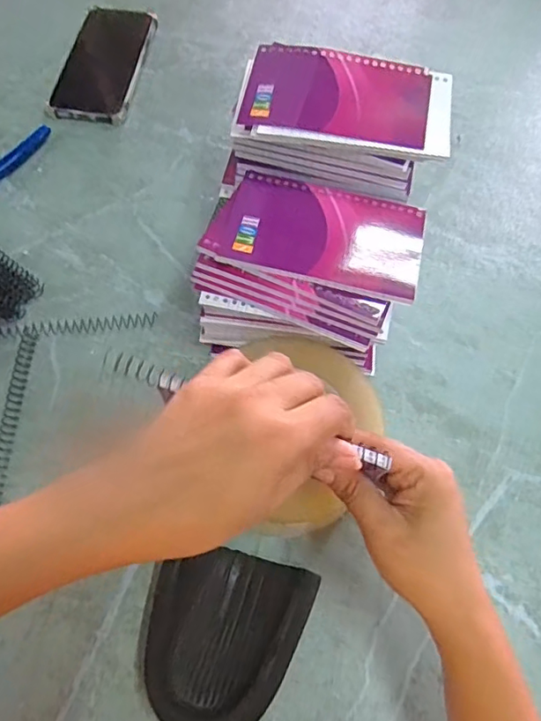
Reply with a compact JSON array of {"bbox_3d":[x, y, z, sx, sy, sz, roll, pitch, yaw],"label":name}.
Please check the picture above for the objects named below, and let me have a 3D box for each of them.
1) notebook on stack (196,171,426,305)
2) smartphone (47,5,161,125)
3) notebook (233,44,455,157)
[{"bbox_3d":[0.033,-0.088,0.375,0.138,0.007,0.083,17,64,5],"label":"notebook on stack"},{"bbox_3d":[-0.178,-0.324,0.598,0.080,0.018,0.175,7,61,1],"label":"smartphone"},{"bbox_3d":[0.054,-0.186,0.393,0.147,0.007,0.089,11,66,4],"label":"notebook"}]

